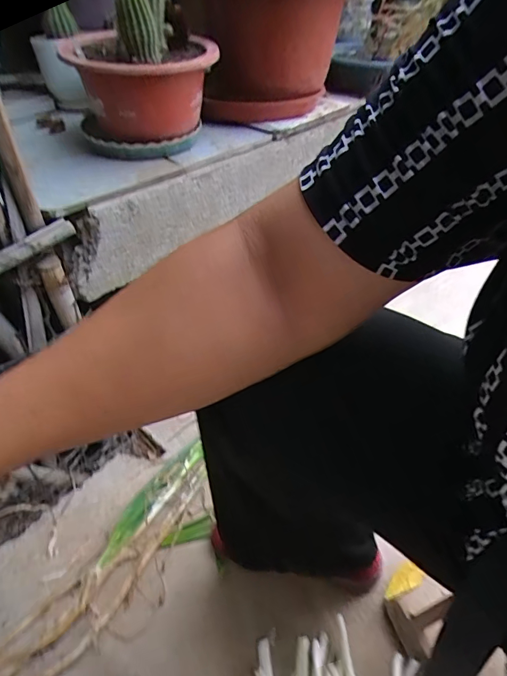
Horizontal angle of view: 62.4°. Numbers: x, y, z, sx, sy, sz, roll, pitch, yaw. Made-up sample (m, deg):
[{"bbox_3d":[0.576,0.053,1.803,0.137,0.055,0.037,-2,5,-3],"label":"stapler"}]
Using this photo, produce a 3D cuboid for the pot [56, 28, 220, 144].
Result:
[{"bbox_3d":[-0.151,-0.347,0.583,0.189,0.104,0.201,-10,44,-10],"label":"pot"}]

